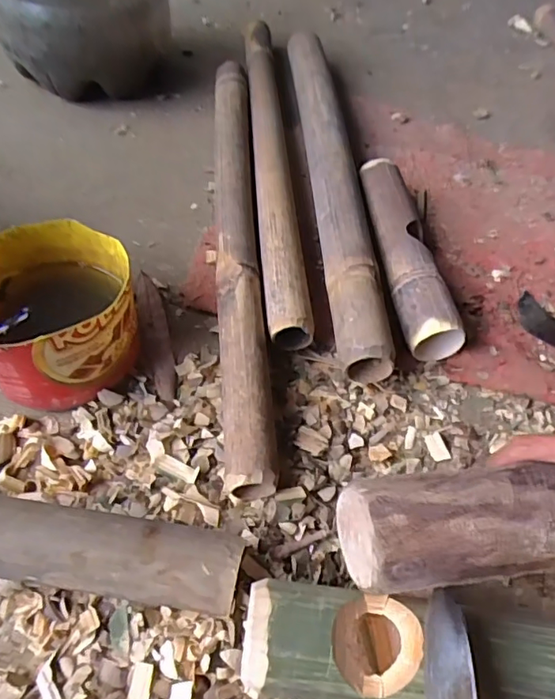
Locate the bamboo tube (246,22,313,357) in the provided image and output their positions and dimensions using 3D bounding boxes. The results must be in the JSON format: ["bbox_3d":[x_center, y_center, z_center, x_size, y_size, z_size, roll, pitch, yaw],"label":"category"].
[{"bbox_3d":[-0.007,-0.278,0.722,0.052,0.058,0.661,-1,55,-5],"label":"bamboo tube"}]

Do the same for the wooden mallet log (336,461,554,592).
[{"bbox_3d":[0.117,0.107,0.328,0.151,0.052,0.058,-5,56,-2],"label":"wooden mallet log"}]

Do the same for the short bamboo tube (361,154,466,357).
[{"bbox_3d":[0.141,-0.110,0.614,0.057,0.063,0.271,-3,56,-7],"label":"short bamboo tube"}]

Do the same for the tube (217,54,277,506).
[{"bbox_3d":[-0.046,-0.150,0.632,0.053,0.053,0.656,-2,56,-6],"label":"tube"}]

